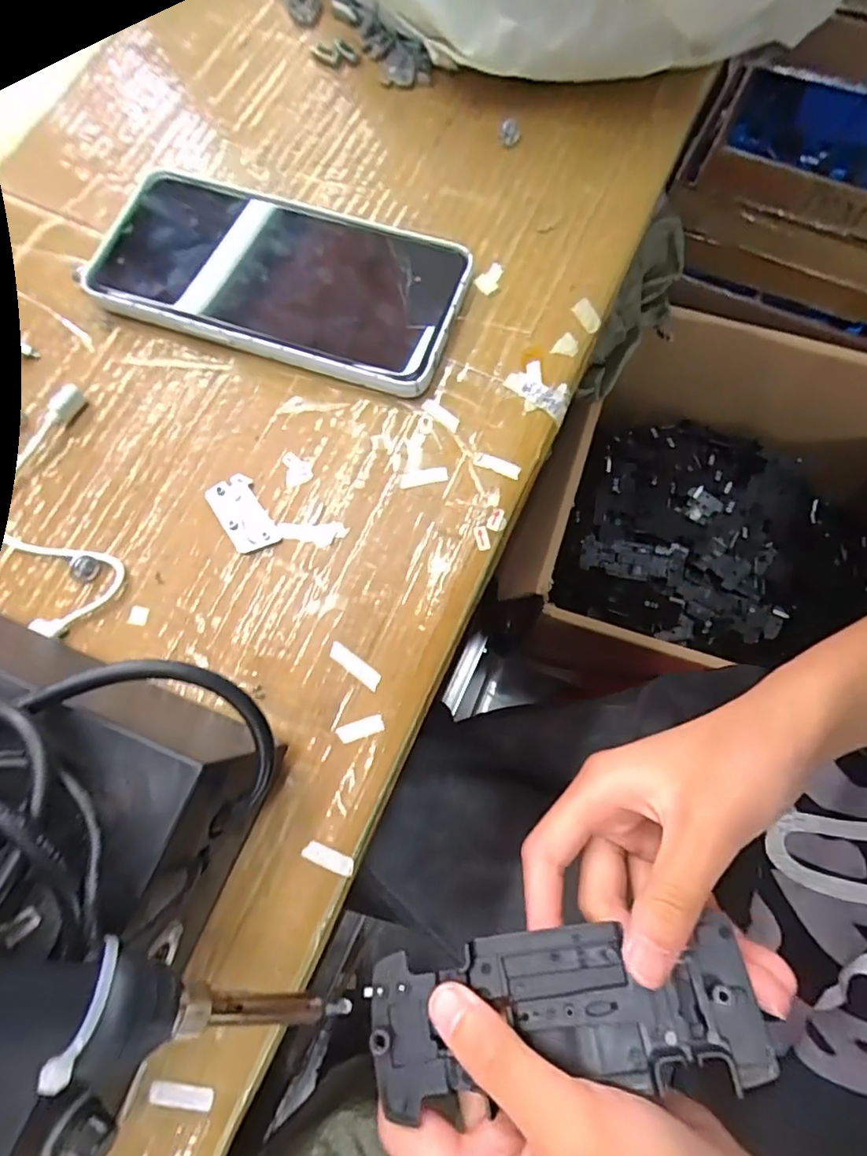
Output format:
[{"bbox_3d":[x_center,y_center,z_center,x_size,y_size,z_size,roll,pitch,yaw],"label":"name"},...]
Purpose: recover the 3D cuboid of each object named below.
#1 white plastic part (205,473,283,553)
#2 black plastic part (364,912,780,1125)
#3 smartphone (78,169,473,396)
[{"bbox_3d":[-0.078,-0.026,0.234,0.019,0.004,0.034,-33,75,-8],"label":"white plastic part"},{"bbox_3d":[0.042,0.147,0.194,0.126,0.008,0.044,-9,55,4],"label":"black plastic part"},{"bbox_3d":[-0.072,-0.137,0.262,0.166,0.015,0.076,18,74,7],"label":"smartphone"}]

